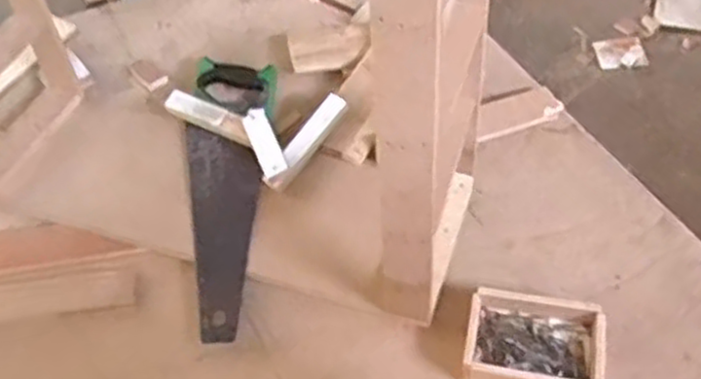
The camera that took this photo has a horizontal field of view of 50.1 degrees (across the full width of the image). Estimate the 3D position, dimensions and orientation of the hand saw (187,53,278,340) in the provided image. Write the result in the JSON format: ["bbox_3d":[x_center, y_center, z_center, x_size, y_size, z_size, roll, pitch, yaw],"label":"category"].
[{"bbox_3d":[-0.162,-0.009,0.917,0.104,0.037,0.416,-2,49,5],"label":"hand saw"}]

